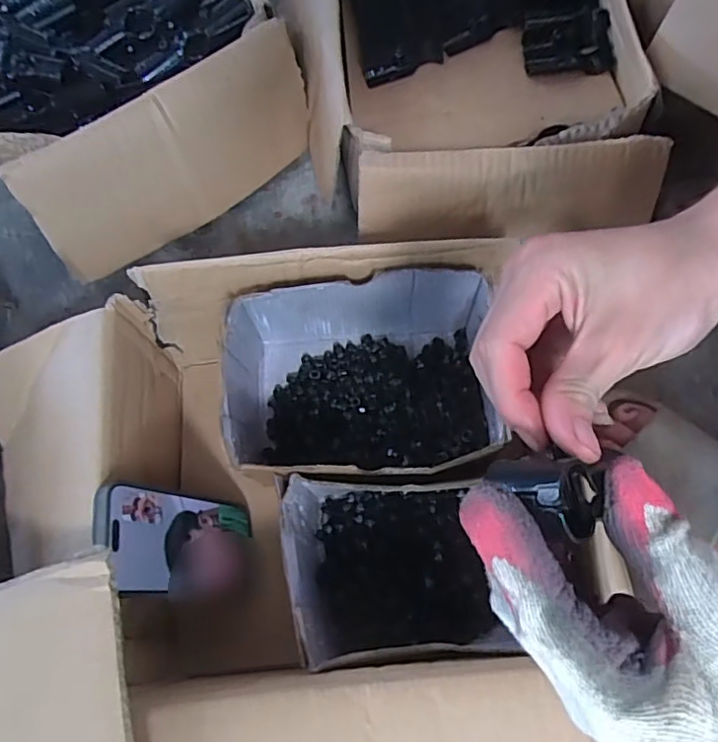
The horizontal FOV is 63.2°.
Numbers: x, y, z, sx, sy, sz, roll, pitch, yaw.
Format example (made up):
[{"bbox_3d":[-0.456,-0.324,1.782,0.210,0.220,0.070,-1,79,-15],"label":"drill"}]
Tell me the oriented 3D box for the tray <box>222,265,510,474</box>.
[{"bbox_3d":[-0.007,0.008,0.475,0.209,0.104,0.157,0,65,3],"label":"tray"}]

